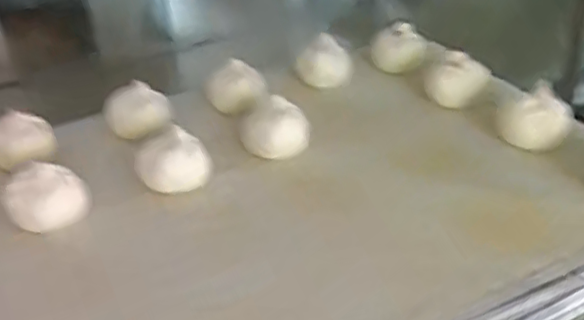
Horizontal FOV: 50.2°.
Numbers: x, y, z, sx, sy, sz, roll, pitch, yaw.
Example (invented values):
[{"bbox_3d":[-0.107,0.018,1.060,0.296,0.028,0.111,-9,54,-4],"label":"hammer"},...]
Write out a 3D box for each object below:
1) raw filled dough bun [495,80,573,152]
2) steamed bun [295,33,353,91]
[{"bbox_3d":[0.212,-0.038,0.541,0.050,0.044,0.050,0,35,0],"label":"raw filled dough bun"},{"bbox_3d":[0.034,-0.111,0.685,0.061,0.041,0.054,-1,33,4],"label":"steamed bun"}]

